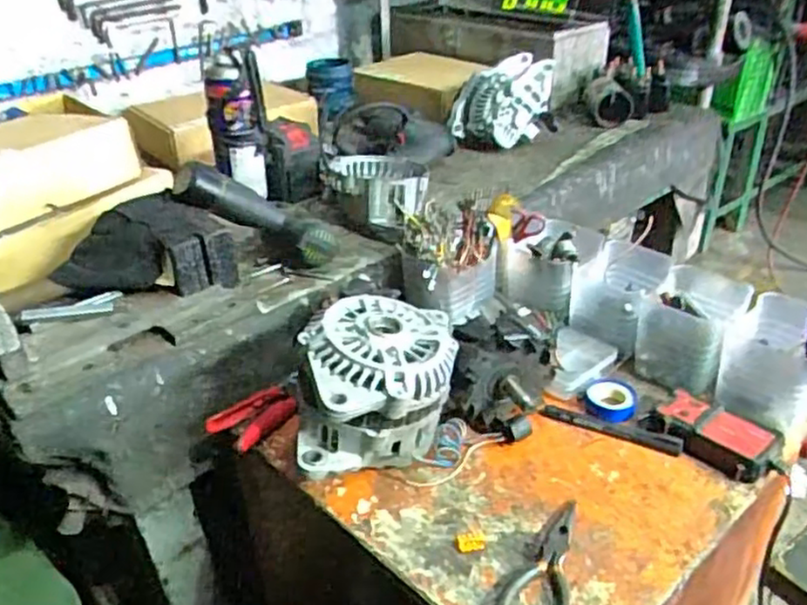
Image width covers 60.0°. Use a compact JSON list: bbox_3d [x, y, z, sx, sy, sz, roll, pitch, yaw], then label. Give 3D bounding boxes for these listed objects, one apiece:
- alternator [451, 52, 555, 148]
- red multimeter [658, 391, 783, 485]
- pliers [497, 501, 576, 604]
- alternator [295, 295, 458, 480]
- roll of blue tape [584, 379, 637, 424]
[{"bbox_3d":[0.167,-0.339,1.190,0.167,0.127,0.122,6,33,13],"label":"alternator"},{"bbox_3d":[0.293,0.124,0.657,0.104,0.028,0.056,26,42,38],"label":"red multimeter"},{"bbox_3d":[0.108,0.210,0.547,0.051,0.011,0.139,10,34,18],"label":"pliers"},{"bbox_3d":[-0.023,0.070,0.642,0.137,0.111,0.168,0,32,4],"label":"alternator"},{"bbox_3d":[0.212,0.102,0.718,0.050,0.018,0.052,-2,32,1],"label":"roll of blue tape"}]

